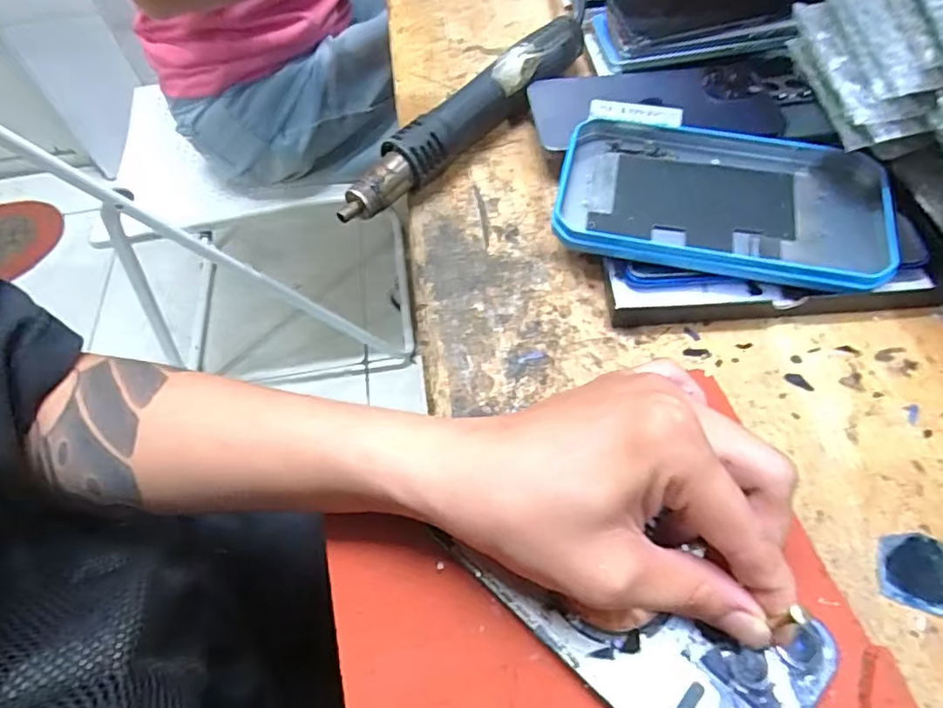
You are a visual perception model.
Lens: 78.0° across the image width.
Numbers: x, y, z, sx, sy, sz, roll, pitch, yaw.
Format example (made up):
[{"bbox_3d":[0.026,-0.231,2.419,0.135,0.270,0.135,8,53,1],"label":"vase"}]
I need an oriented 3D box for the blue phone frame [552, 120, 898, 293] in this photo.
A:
[{"bbox_3d":[0.142,-0.087,0.329,0.177,0.015,0.100,13,62,8],"label":"blue phone frame"}]

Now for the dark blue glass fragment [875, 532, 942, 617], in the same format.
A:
[{"bbox_3d":[0.184,0.088,0.238,0.030,0.004,0.031,11,59,12],"label":"dark blue glass fragment"}]

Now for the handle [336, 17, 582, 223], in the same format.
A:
[{"bbox_3d":[0.000,-0.158,0.393,0.223,0.041,0.033,-41,63,-20],"label":"handle"}]

